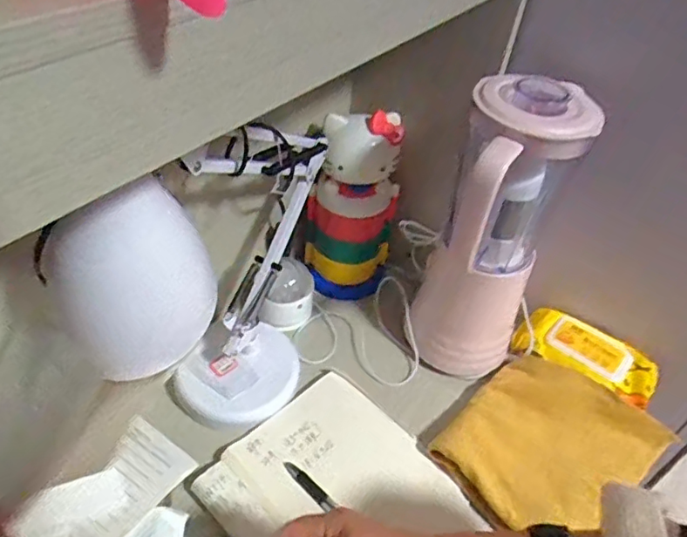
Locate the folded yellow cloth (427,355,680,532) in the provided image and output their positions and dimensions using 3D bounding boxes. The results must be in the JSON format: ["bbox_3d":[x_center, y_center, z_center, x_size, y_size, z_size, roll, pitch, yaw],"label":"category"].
[{"bbox_3d":[0.225,0.190,0.609,0.186,0.035,0.208,34,49,25],"label":"folded yellow cloth"}]

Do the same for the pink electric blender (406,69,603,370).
[{"bbox_3d":[0.162,-0.025,0.621,0.119,0.343,0.138,19,44,11],"label":"pink electric blender"}]

